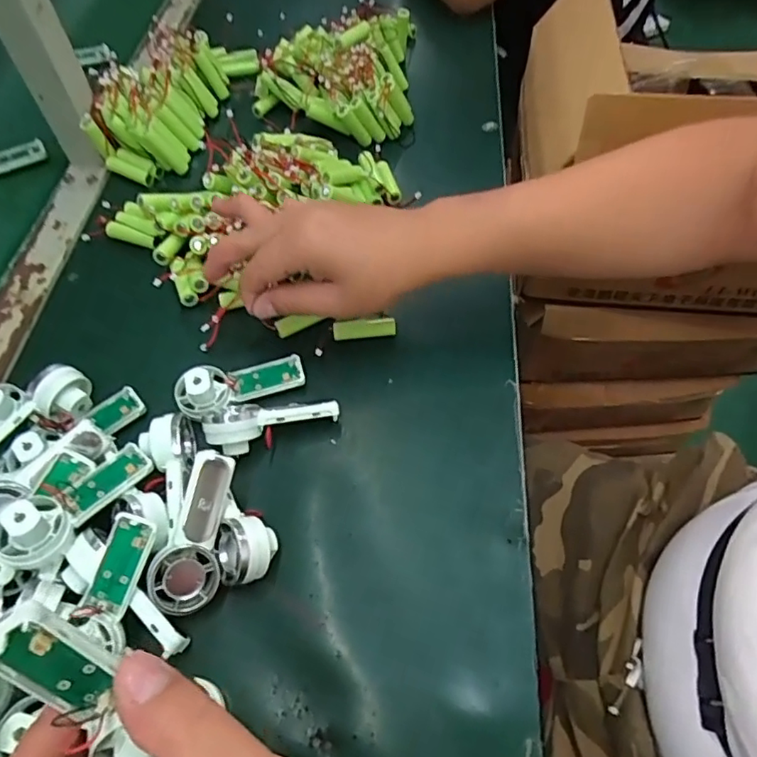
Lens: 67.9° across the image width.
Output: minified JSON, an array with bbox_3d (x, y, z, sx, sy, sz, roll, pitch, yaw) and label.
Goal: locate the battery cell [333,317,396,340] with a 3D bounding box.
[{"bbox_3d":[-0.011,-0.040,0.451,0.050,0.012,0.011,-4,57,-3],"label":"battery cell"}]

